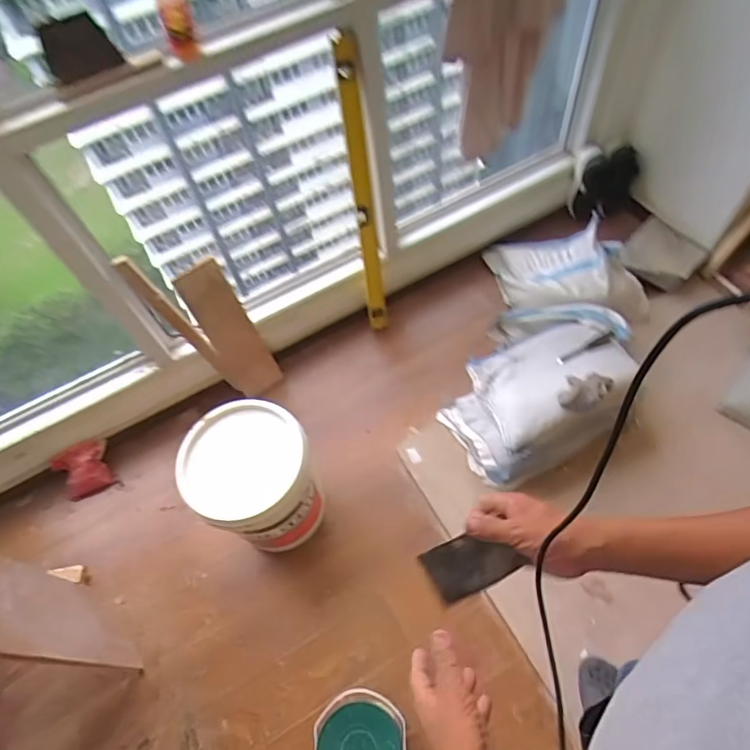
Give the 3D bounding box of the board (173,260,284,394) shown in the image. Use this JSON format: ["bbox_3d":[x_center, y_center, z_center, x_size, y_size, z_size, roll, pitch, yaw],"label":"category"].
[{"bbox_3d":[-0.439,-0.129,1.581,0.139,0.466,0.035,-39,40,-19],"label":"board"}]

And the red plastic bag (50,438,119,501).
[{"bbox_3d":[-0.889,0.287,1.566,0.159,0.127,0.123,-25,59,-11],"label":"red plastic bag"}]

